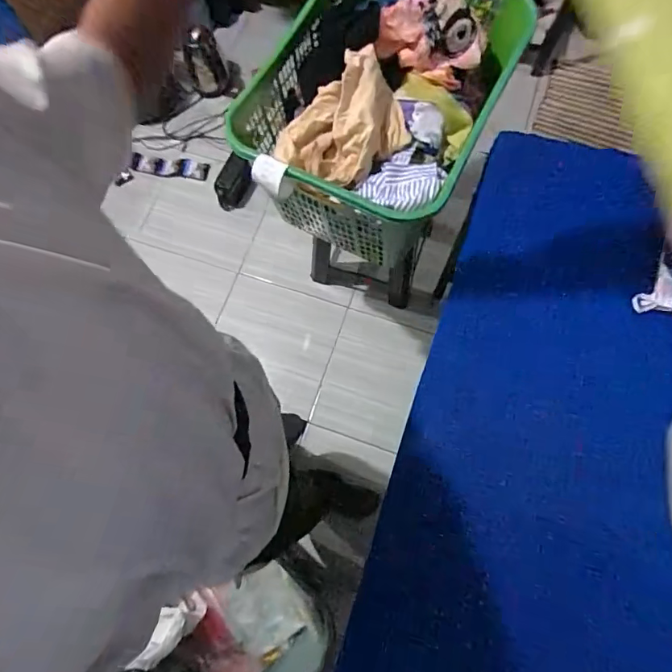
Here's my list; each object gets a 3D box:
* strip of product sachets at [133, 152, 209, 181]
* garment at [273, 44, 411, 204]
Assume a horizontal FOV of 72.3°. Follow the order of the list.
[{"bbox_3d":[-0.618,-0.628,1.706,0.296,0.027,0.089,7,74,3],"label":"strip of product sachets"},{"bbox_3d":[0.010,-0.378,0.835,0.234,0.104,0.157,-39,76,-9],"label":"garment"}]

